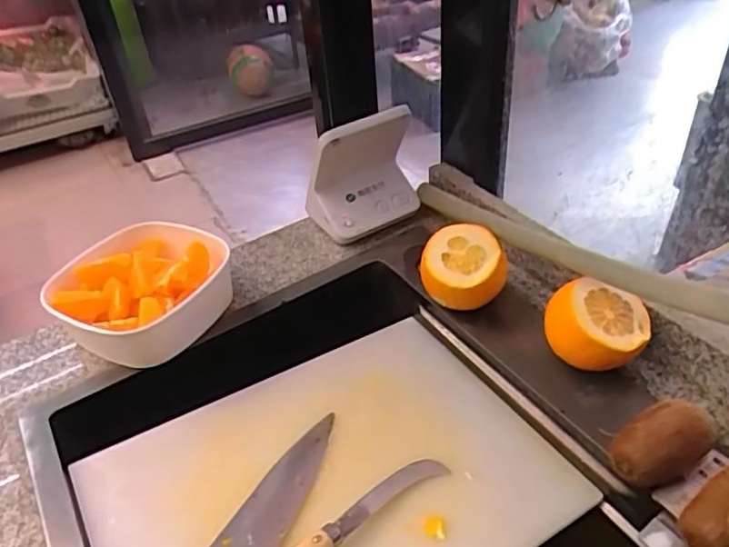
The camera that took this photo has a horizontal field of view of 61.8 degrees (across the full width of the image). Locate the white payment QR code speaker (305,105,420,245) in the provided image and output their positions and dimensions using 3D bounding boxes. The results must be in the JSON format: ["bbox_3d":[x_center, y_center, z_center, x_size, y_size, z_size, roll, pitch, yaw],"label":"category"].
[{"bbox_3d":[-0.005,-0.111,0.686,0.128,0.131,0.050,-10,38,-5],"label":"white payment QR code speaker"}]

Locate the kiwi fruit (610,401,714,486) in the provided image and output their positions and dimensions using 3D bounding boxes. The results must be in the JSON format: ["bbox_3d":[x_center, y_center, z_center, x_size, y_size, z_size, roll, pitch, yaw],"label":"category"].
[{"bbox_3d":[0.220,0.132,0.449,0.069,0.052,0.044,-22,41,-19],"label":"kiwi fruit"}]

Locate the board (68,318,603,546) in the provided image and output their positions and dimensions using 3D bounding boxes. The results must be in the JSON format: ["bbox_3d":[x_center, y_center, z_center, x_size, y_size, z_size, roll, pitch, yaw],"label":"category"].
[{"bbox_3d":[-0.032,0.174,0.501,0.349,0.029,0.260,-23,42,-23],"label":"board"}]

